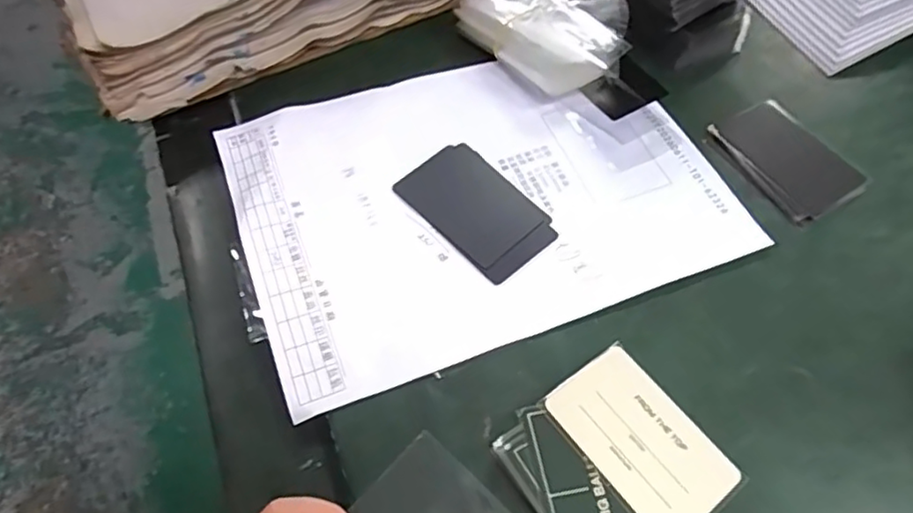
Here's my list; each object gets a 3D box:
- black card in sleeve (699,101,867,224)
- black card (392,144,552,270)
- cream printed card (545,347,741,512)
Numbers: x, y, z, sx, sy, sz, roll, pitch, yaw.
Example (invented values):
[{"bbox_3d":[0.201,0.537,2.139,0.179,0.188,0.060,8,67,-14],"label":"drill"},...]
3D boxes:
[{"bbox_3d":[0.218,-0.065,0.428,0.066,0.006,0.091,-27,63,-15],"label":"black card in sleeve"},{"bbox_3d":[0.010,-0.034,0.401,0.059,0.006,0.083,-39,67,-20],"label":"black card"},{"bbox_3d":[0.089,0.088,0.308,0.054,0.004,0.083,-32,67,-22],"label":"cream printed card"}]

